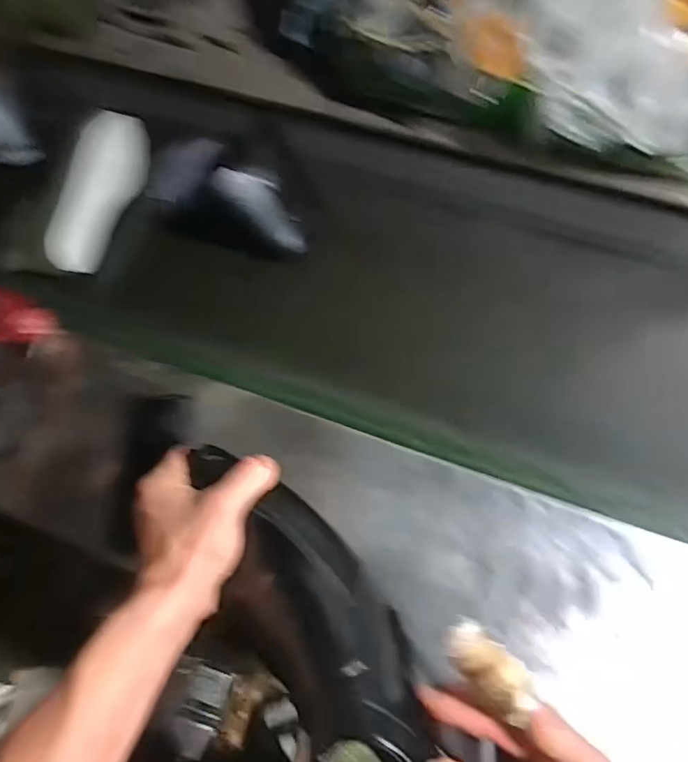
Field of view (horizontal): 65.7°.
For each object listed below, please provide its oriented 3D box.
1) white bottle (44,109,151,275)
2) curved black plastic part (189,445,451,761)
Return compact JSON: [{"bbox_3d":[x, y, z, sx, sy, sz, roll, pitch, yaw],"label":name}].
[{"bbox_3d":[-0.334,-0.268,0.741,0.059,0.092,0.259,6,67,6],"label":"white bottle"},{"bbox_3d":[-0.011,0.164,0.339,0.080,0.062,0.295,-30,63,-10],"label":"curved black plastic part"}]

